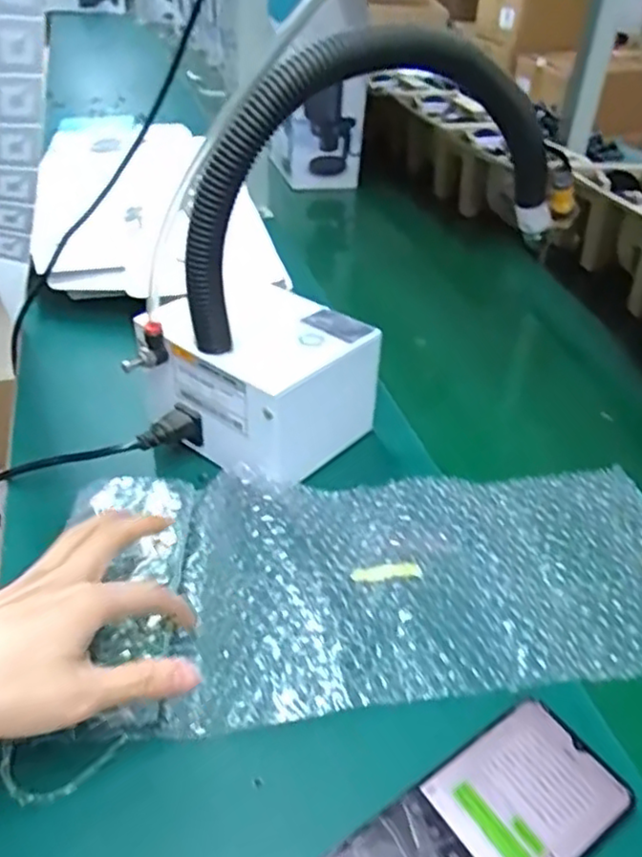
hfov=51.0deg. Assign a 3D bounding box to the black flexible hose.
[{"bbox_3d":[0.052,-0.172,0.496,0.306,0.206,0.029,-15,41,-23],"label":"black flexible hose"}]

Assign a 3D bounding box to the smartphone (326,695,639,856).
[{"bbox_3d":[0.079,0.204,0.334,0.159,0.015,0.074,-21,44,-29],"label":"smartphone"}]

